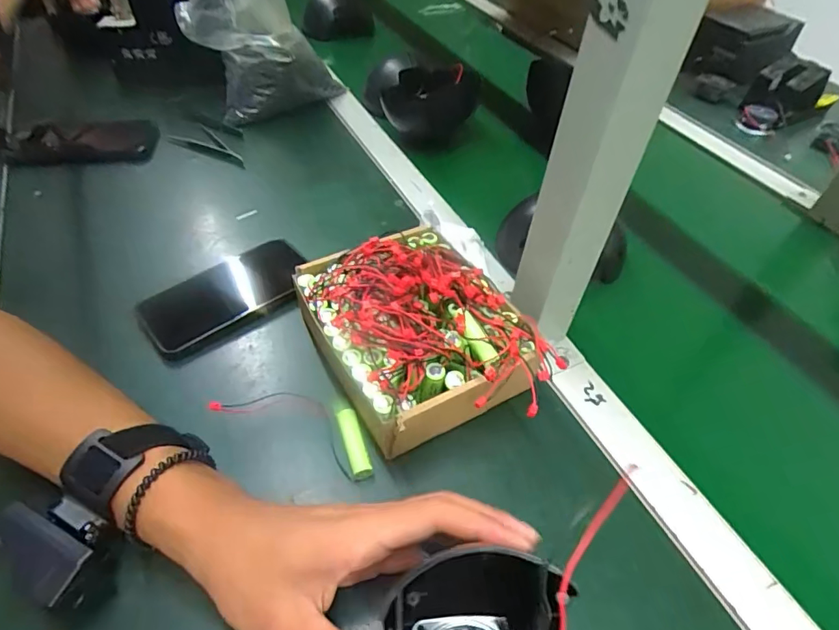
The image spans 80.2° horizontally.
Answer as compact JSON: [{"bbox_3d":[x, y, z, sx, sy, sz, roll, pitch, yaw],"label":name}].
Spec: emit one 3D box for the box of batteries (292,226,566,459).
[{"bbox_3d":[-0.001,0.014,0.390,0.150,0.088,0.179,-22,53,-22],"label":"box of batteries"}]

